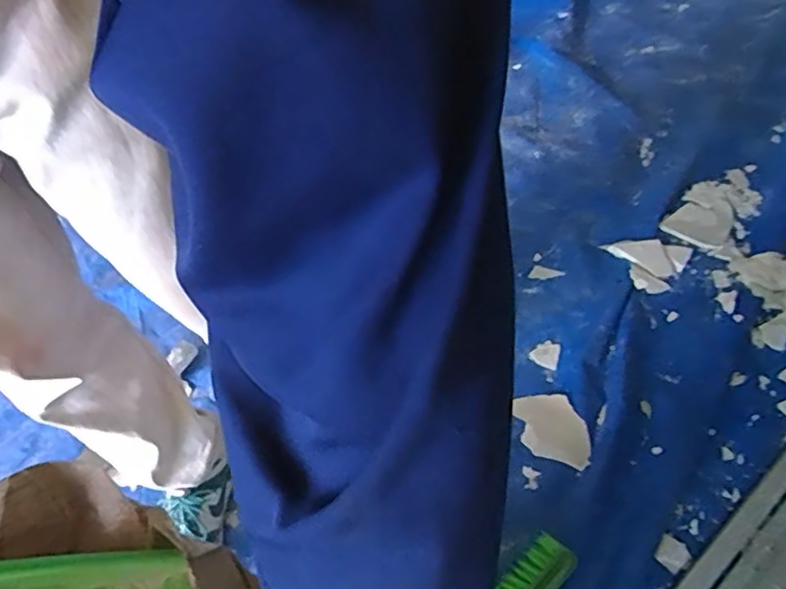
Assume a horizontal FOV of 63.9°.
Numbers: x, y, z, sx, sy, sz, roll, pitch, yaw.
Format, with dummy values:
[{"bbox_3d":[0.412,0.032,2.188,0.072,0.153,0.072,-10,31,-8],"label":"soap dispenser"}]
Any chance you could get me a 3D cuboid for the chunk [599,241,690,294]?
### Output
[{"bbox_3d":[0.534,-0.075,1.293,0.144,0.025,0.137,-24,60,-13],"label":"chunk"}]

